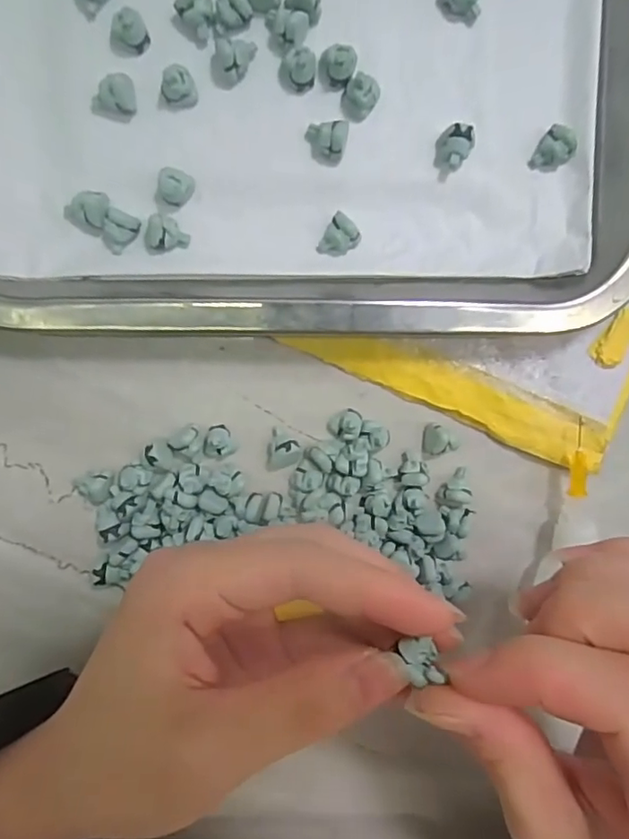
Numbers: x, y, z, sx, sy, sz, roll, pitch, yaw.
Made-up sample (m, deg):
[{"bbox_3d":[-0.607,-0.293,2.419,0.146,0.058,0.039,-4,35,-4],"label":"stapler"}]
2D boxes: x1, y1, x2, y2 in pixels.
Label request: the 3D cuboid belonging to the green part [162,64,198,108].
[{"bbox_3d":[-0.047,-0.116,0.198,0.012,0.013,0.009,-23,98,-1],"label":"green part"}]

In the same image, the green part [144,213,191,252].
[{"bbox_3d":[-0.052,-0.066,0.203,0.014,0.009,0.011,15,95,-6],"label":"green part"}]

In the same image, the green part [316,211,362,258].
[{"bbox_3d":[0.010,-0.067,0.207,0.012,0.009,0.016,29,94,-7],"label":"green part"}]

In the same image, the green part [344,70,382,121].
[{"bbox_3d":[0.017,-0.115,0.199,0.011,0.012,0.012,-1,97,-4],"label":"green part"}]

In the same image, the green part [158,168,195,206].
[{"bbox_3d":[-0.049,-0.084,0.202,0.011,0.012,0.013,6,96,-5],"label":"green part"}]

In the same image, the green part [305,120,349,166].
[{"bbox_3d":[0.005,-0.099,0.202,0.015,0.011,0.012,-2,97,-4],"label":"green part"}]

